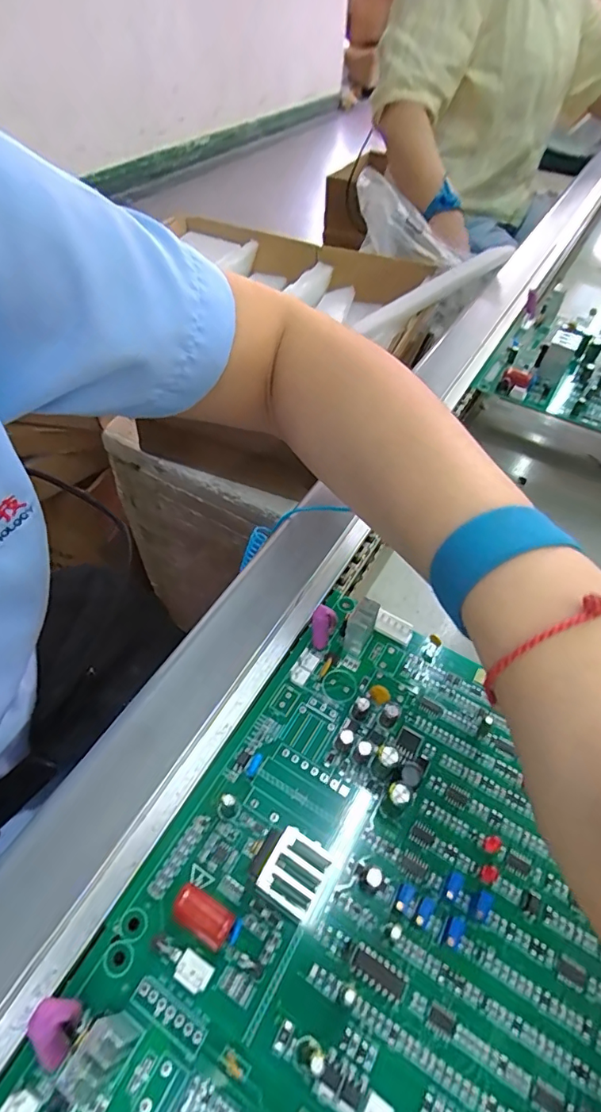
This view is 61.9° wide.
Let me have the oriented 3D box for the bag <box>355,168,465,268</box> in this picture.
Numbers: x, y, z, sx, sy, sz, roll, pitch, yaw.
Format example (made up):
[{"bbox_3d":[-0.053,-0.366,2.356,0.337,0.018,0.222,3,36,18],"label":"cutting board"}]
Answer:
[{"bbox_3d":[0.143,-0.506,0.770,0.079,0.067,0.242,-22,68,-18],"label":"bag"}]

